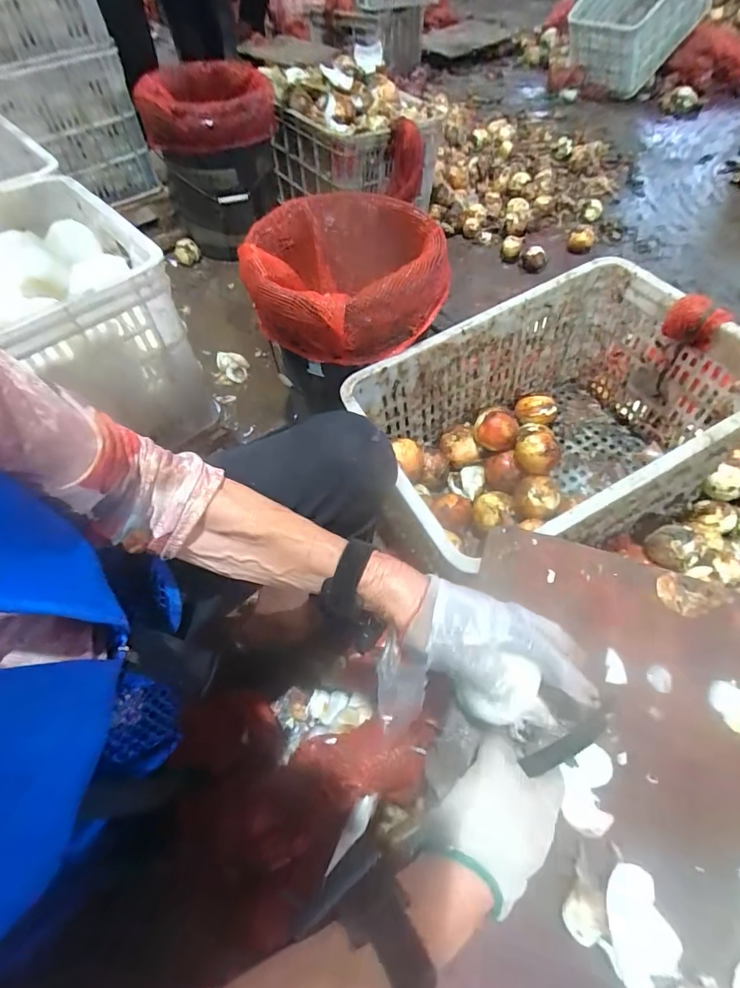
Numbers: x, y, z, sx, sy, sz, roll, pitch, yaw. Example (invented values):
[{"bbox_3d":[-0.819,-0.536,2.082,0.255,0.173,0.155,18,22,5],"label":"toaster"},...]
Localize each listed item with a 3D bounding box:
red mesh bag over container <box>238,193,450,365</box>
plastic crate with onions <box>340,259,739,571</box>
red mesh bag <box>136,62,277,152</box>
[{"bbox_3d":[-0.042,-0.352,0.727,0.311,0.158,0.312,-15,58,-10],"label":"red mesh bag over container"},{"bbox_3d":[0.290,-0.108,0.717,0.520,0.288,0.359,-24,60,-15],"label":"plastic crate with onions"},{"bbox_3d":[-0.409,-0.995,1.116,0.319,0.134,0.280,-6,57,-5],"label":"red mesh bag"}]

